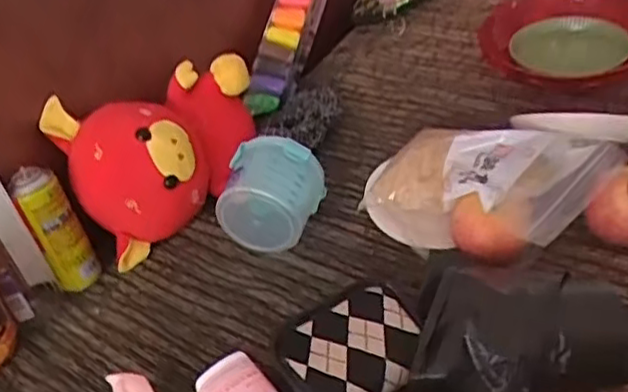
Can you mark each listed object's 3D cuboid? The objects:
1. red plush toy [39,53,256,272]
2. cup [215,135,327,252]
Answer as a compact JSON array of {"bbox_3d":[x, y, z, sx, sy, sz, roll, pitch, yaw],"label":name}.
[{"bbox_3d":[-0.161,-0.045,0.774,0.223,0.189,0.130,-24,-2,-12],"label":"red plush toy"},{"bbox_3d":[-0.045,-0.001,0.721,0.084,0.102,0.086,8,41,23],"label":"cup"}]

